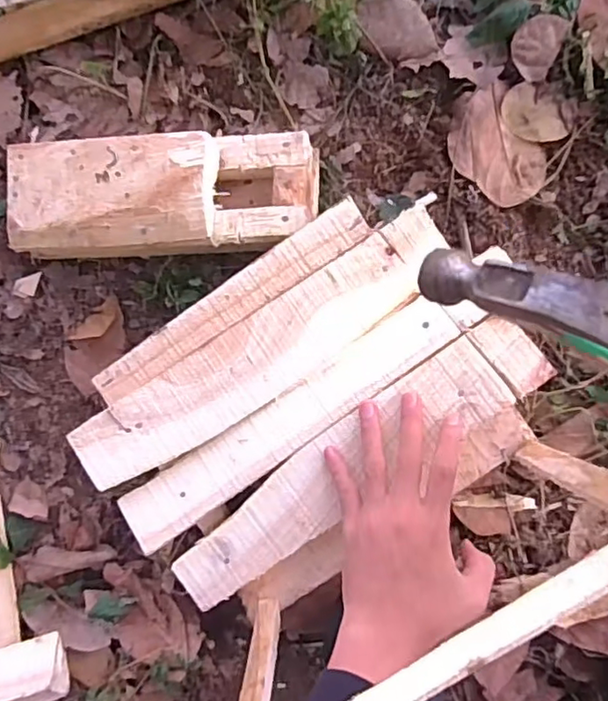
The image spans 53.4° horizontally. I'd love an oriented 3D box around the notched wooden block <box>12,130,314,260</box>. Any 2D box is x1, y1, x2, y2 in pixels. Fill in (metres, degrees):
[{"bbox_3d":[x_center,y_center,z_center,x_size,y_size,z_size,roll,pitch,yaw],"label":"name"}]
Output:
[{"bbox_3d":[-0.125,-0.132,0.533,0.267,0.064,0.100,-2,88,8],"label":"notched wooden block"}]

